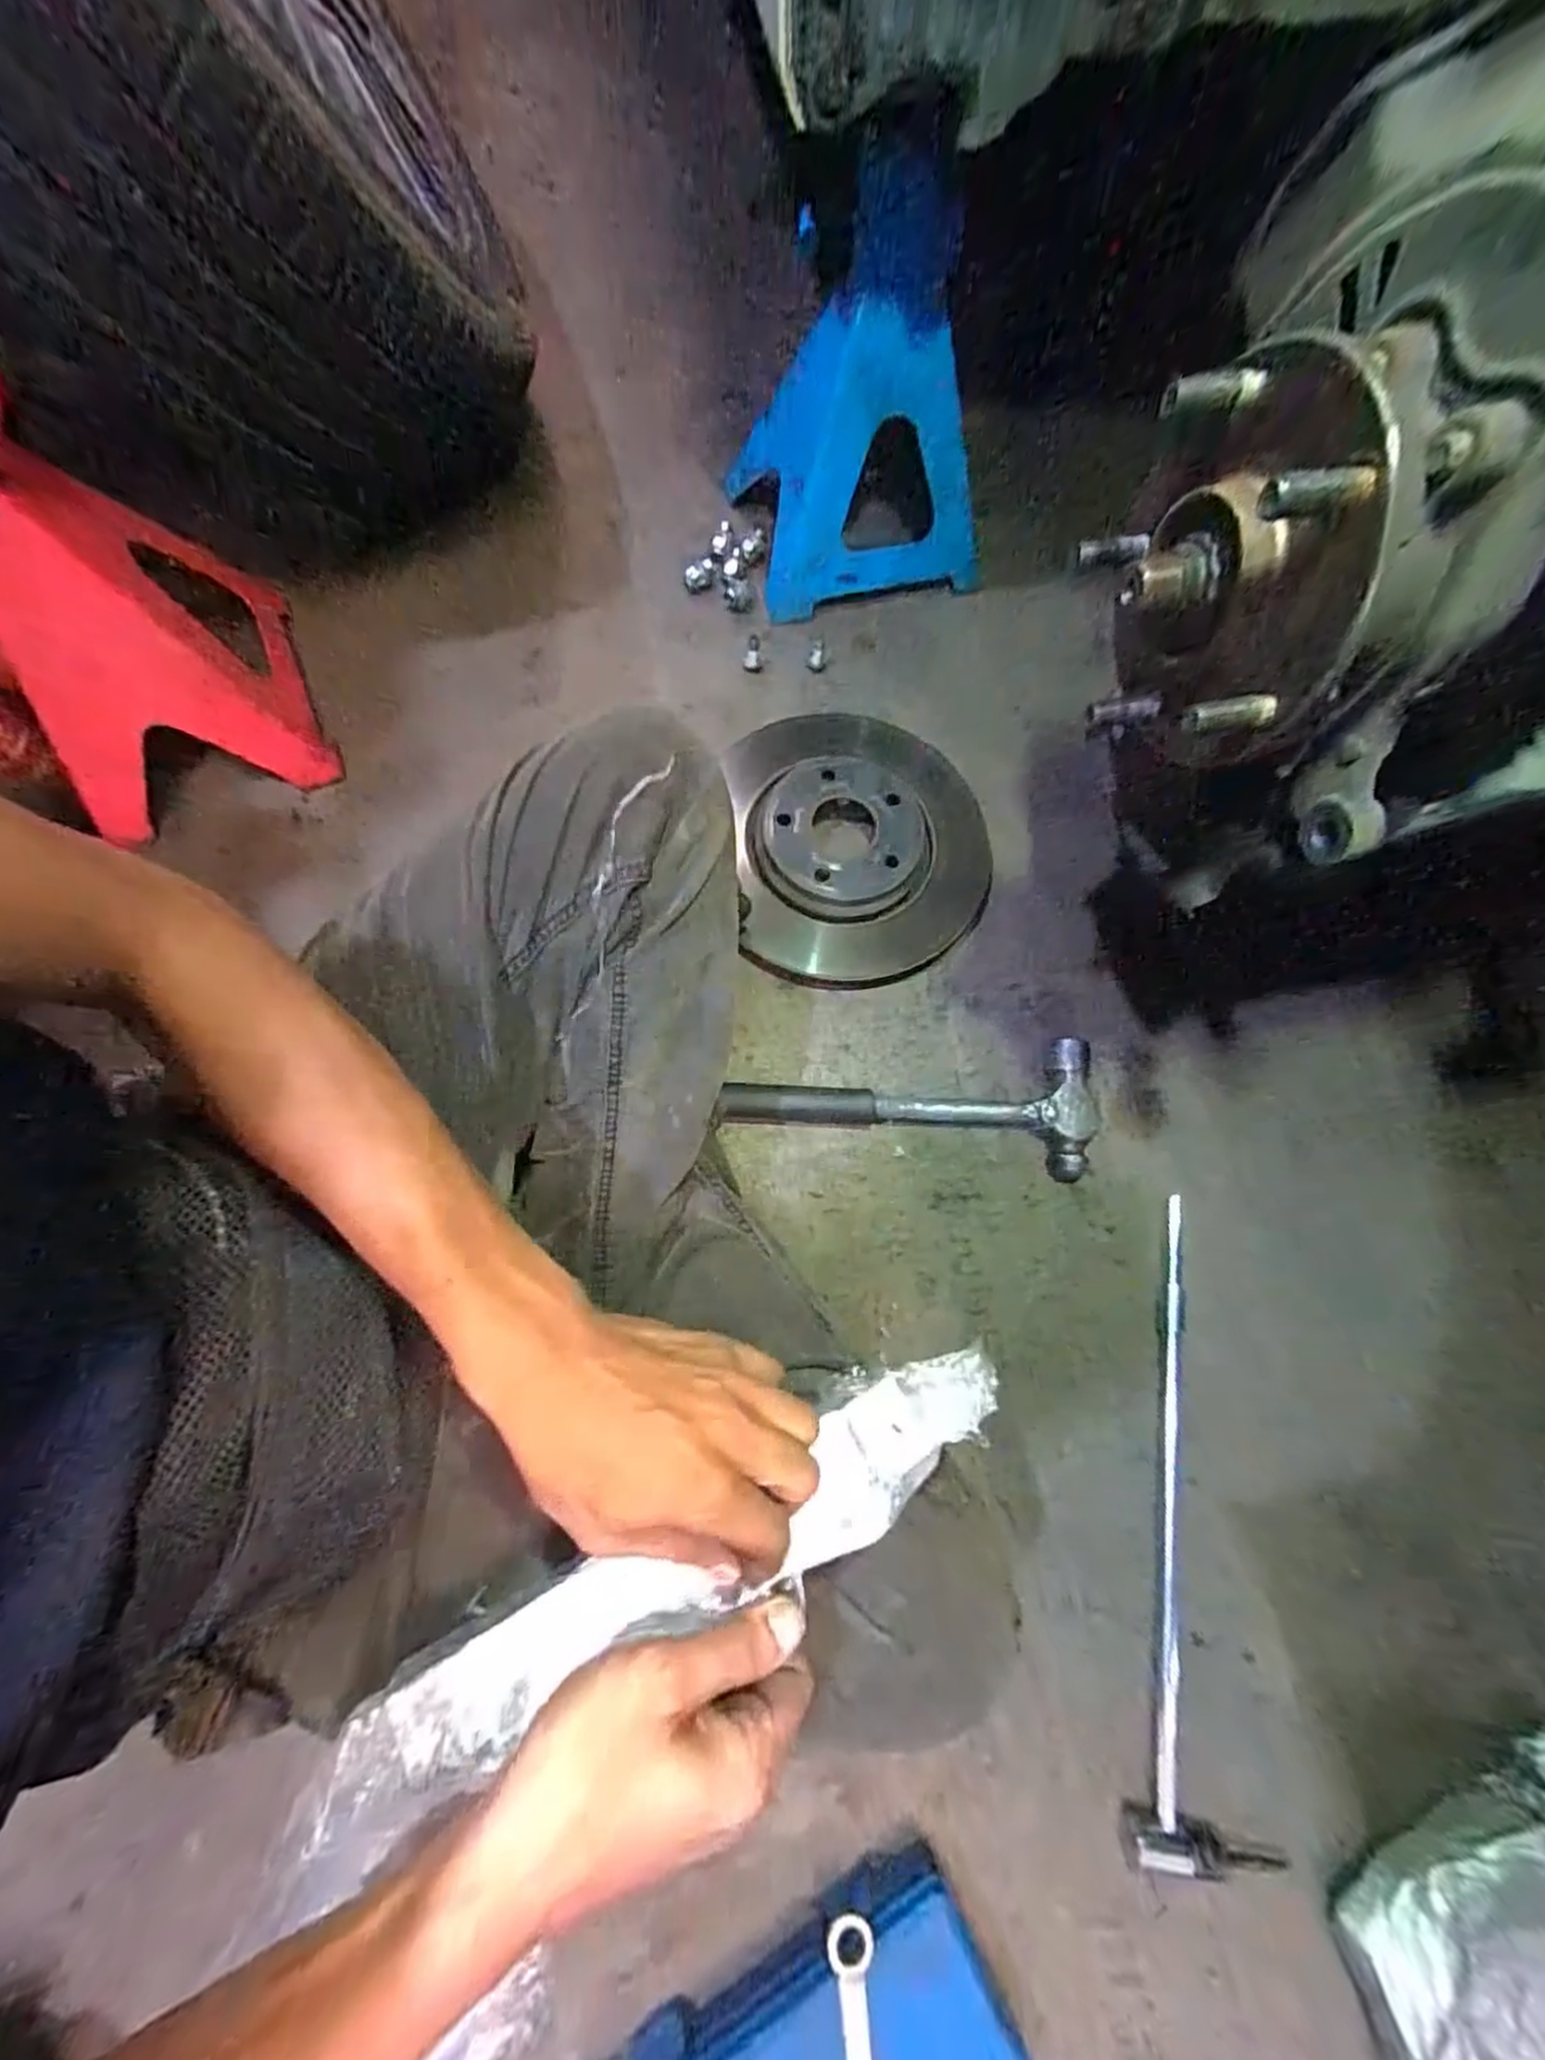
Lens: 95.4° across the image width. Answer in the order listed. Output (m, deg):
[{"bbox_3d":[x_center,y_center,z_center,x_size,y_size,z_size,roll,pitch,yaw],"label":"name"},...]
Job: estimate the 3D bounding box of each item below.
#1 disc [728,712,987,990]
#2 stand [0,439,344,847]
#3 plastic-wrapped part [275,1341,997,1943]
[{"bbox_3d":[0.087,-0.183,0.671,0.245,0.055,0.272,-5,74,-4],"label":"disc"},{"bbox_3d":[-0.532,-0.332,0.561,0.209,0.314,0.178,-31,78,-13],"label":"stand"},{"bbox_3d":[-0.037,0.239,0.309,0.328,0.018,0.052,-26,76,-12],"label":"plastic-wrapped part"}]

